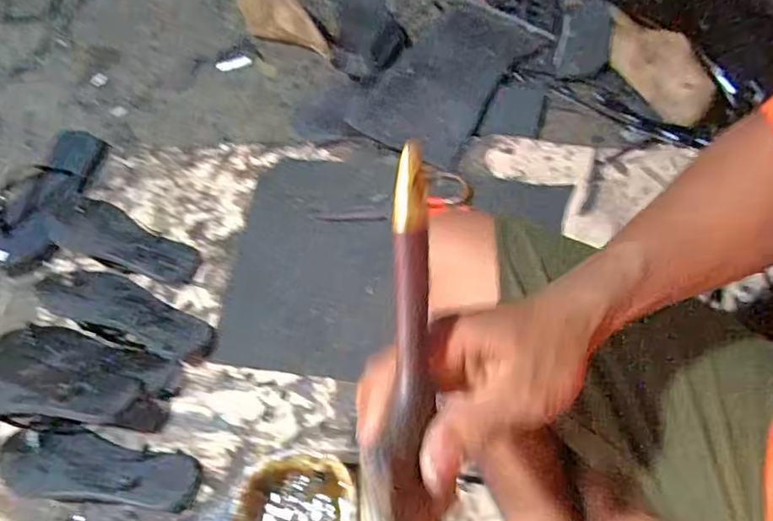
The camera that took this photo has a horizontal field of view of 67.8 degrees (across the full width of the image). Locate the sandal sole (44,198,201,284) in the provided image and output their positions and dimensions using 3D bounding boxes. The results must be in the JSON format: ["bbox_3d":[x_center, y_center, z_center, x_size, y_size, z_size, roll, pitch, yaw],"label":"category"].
[{"bbox_3d":[-0.339,-0.026,0.747,0.207,0.032,0.080,20,66,15],"label":"sandal sole"}]

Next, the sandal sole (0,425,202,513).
[{"bbox_3d":[-0.322,0.231,0.639,0.227,0.040,0.074,7,65,6],"label":"sandal sole"}]

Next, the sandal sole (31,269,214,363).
[{"bbox_3d":[-0.318,0.059,0.702,0.221,0.025,0.069,16,65,13],"label":"sandal sole"}]

